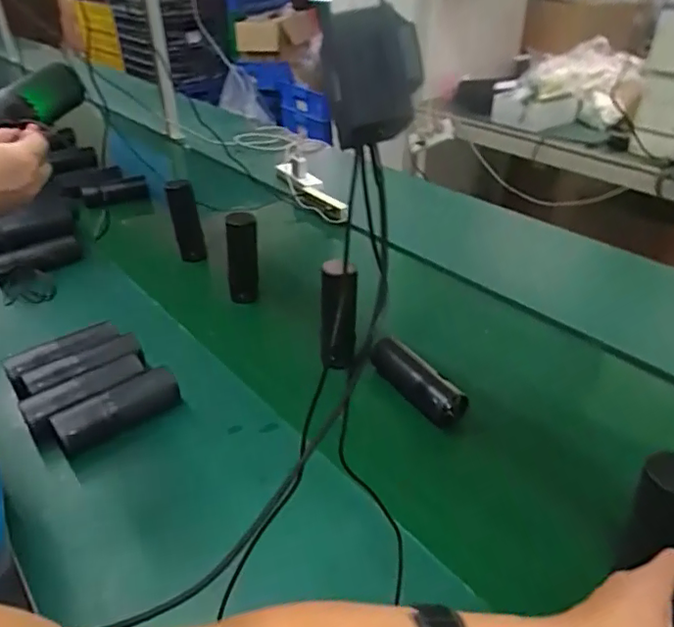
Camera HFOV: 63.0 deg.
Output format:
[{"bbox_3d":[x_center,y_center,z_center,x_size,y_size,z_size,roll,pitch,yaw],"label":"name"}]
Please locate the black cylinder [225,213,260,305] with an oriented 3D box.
[{"bbox_3d":[-0.169,-0.100,0.989,0.058,0.156,0.057,-5,34,-6],"label":"black cylinder"}]

